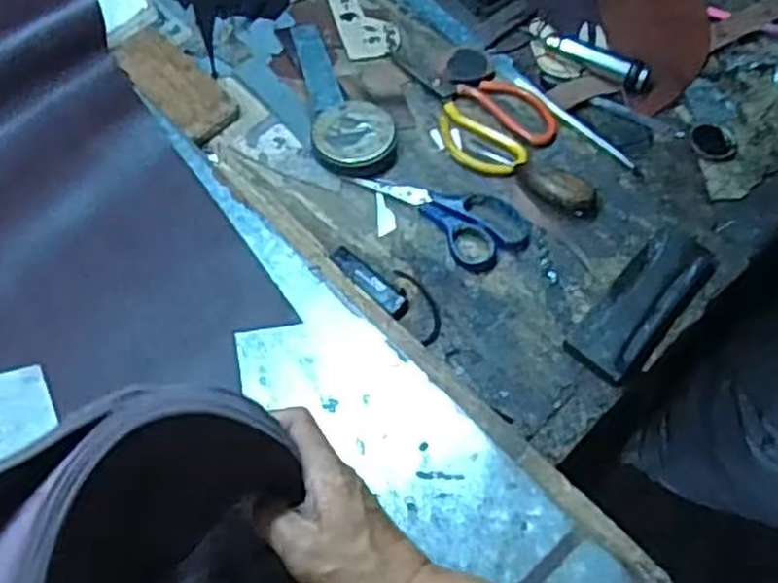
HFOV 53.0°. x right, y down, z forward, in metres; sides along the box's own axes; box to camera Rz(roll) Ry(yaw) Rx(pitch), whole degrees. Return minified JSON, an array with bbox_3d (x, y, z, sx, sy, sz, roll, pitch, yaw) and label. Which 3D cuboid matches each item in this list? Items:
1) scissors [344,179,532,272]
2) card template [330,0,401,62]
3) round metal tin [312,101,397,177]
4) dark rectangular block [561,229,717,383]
[{"bbox_3d":[0.046,-0.077,0.686,0.160,0.014,0.070,36,66,16],"label":"scissors"},{"bbox_3d":[-0.030,-0.289,0.811,0.054,0.005,0.131,-17,63,-7],"label":"card template"},{"bbox_3d":[-0.032,-0.142,0.715,0.073,0.025,0.074,1,62,-2],"label":"round metal tin"},{"bbox_3d":[0.209,0.009,0.639,0.057,0.015,0.152,38,67,16],"label":"dark rectangular block"}]

